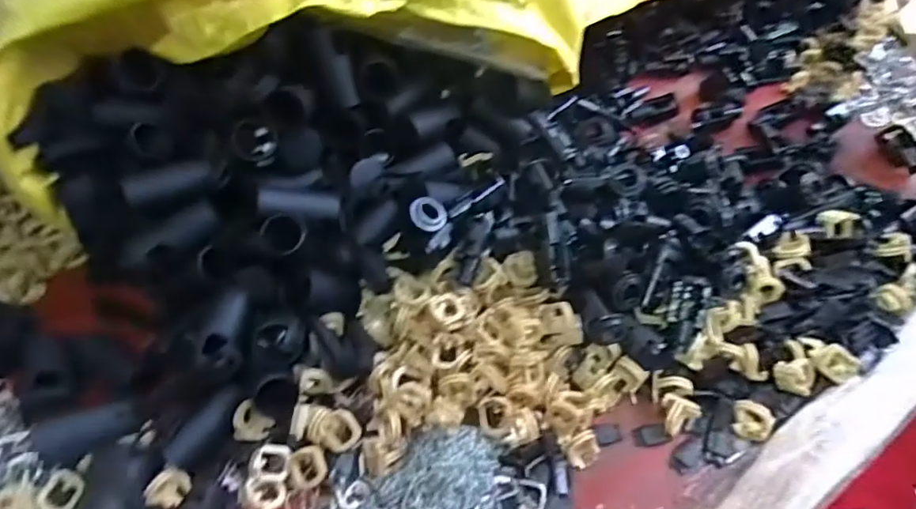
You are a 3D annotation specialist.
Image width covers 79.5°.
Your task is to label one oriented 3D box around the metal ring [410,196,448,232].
[{"bbox_3d":[-0.021,-0.029,0.394,0.029,0.005,0.023,18,82,-29],"label":"metal ring"}]

